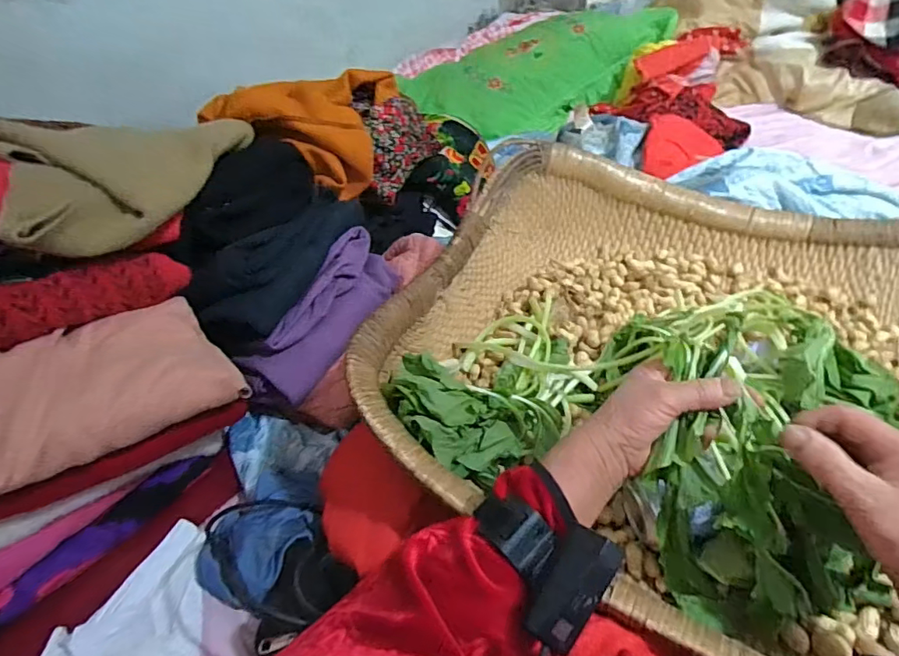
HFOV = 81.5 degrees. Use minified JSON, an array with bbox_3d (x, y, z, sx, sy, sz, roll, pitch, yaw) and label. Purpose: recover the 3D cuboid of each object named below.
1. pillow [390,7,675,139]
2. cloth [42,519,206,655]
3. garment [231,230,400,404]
[{"bbox_3d":[0.256,-0.664,1.349,0.707,0.165,0.272,-19,45,-14],"label":"pillow"},{"bbox_3d":[-0.307,0.291,0.527,0.151,0.033,0.184,0,43,5],"label":"cloth"},{"bbox_3d":[-0.168,-0.021,0.708,0.076,0.082,0.270,19,61,24],"label":"garment"}]

